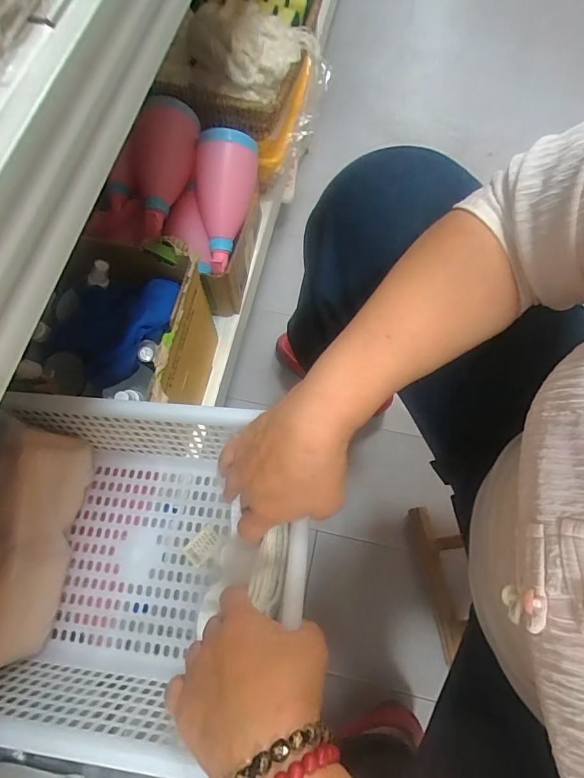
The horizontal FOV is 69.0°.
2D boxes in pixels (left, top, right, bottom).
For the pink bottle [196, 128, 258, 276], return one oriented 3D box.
[{"bbox_3d":[-0.097,-0.253,0.581,0.078,0.061,0.179,10,107,4],"label":"pink bottle"}]

